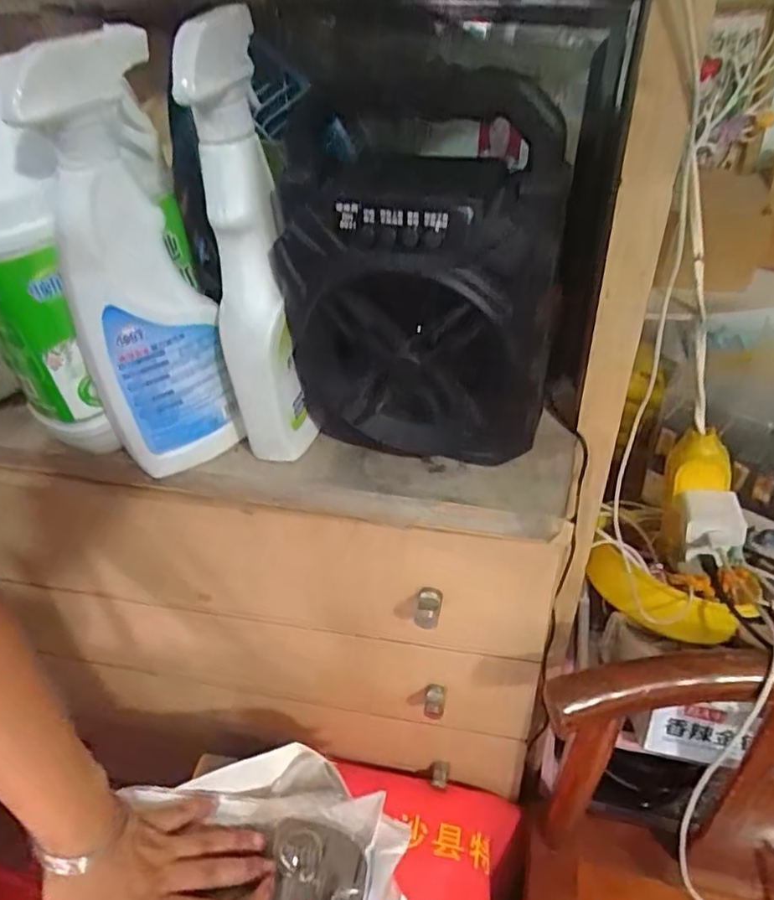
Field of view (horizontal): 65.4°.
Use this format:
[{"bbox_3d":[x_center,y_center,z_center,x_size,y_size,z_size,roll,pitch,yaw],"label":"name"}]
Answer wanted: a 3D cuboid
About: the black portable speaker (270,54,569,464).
[{"bbox_3d":[0.019,-0.097,0.358,0.159,0.216,0.069,12,44,20],"label":"black portable speaker"}]

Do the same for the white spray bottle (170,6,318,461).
[{"bbox_3d":[-0.088,-0.117,0.380,0.047,0.248,0.085,-9,41,-4],"label":"white spray bottle"}]

